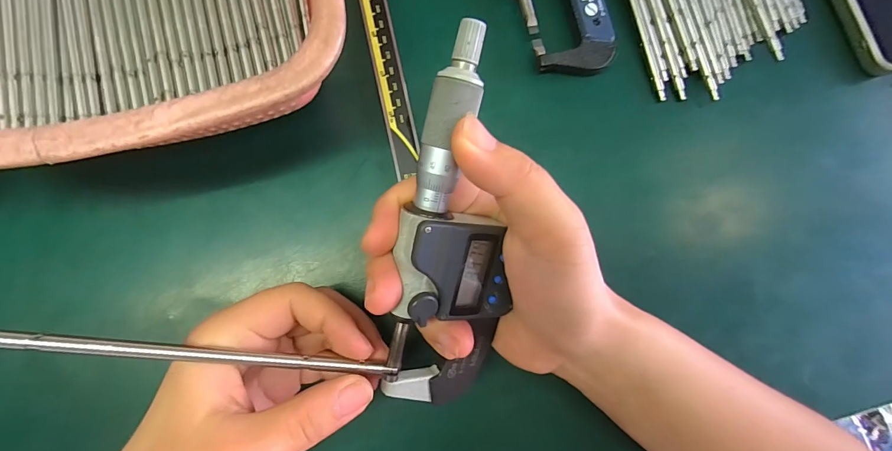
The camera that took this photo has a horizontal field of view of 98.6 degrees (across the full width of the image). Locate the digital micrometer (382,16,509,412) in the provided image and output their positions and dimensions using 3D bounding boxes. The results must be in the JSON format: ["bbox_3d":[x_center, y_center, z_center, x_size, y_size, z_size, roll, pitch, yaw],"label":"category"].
[{"bbox_3d":[0.002,0.009,0.153,0.046,0.025,0.156,0,110,-6],"label":"digital micrometer"}]

